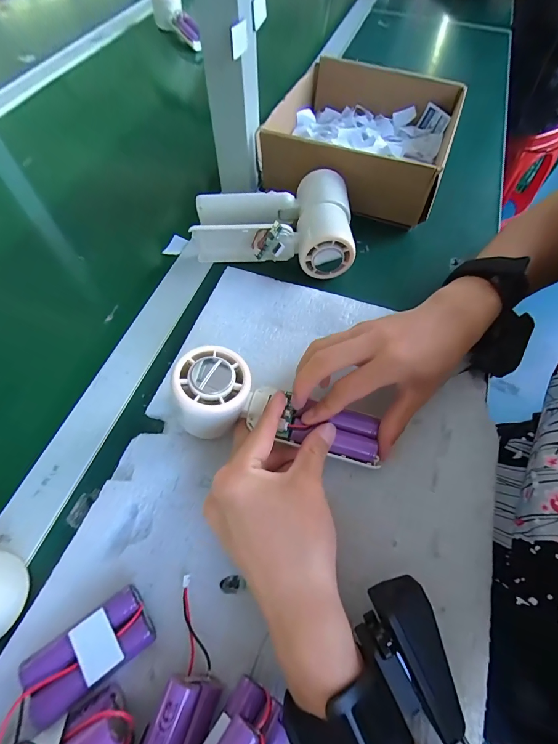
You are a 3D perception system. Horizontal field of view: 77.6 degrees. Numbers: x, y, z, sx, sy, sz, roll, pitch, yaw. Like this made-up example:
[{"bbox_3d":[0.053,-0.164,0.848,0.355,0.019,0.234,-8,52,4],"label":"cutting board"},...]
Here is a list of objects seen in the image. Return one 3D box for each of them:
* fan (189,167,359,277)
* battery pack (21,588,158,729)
[{"bbox_3d":[-0.006,-0.160,0.369,0.161,0.047,0.101,2,61,0],"label":"fan"},{"bbox_3d":[-0.110,0.165,0.206,0.066,0.021,0.033,-31,66,-17],"label":"battery pack"}]

